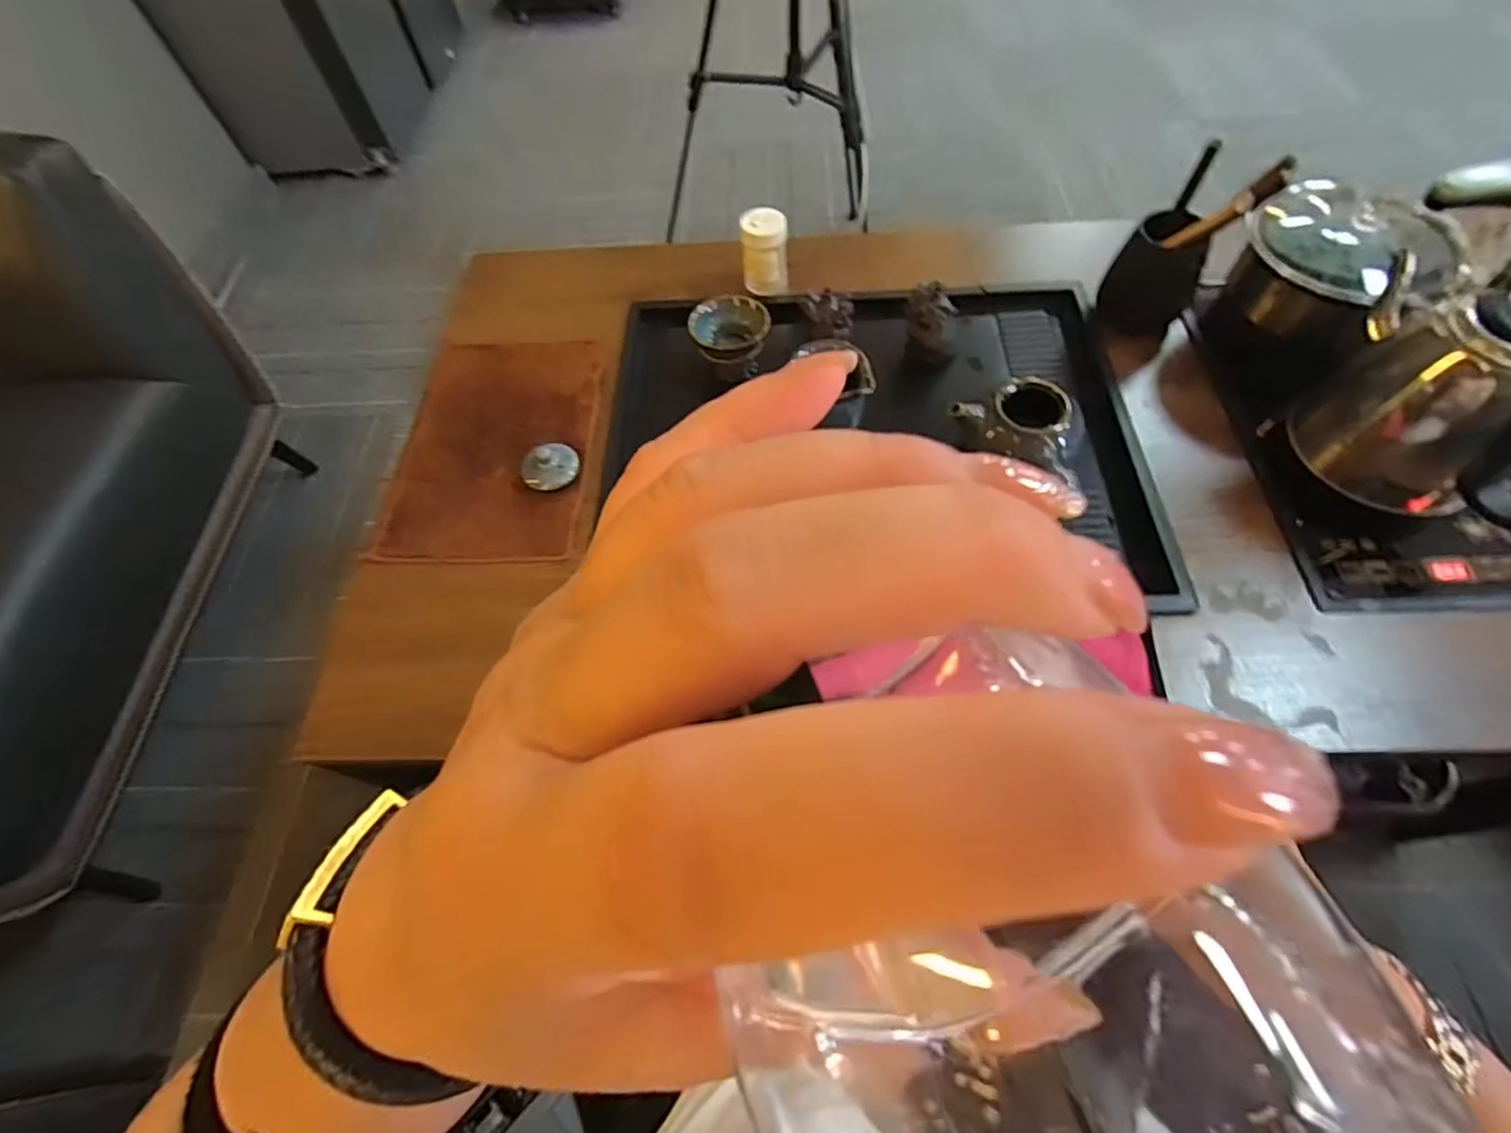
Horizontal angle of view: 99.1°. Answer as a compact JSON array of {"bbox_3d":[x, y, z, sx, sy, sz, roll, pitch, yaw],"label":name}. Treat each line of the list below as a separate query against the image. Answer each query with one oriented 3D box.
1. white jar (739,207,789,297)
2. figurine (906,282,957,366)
[{"bbox_3d":[0.010,-0.331,0.681,0.047,0.075,0.041,-6,60,0],"label":"white jar"},{"bbox_3d":[0.169,-0.230,0.623,0.046,0.071,0.039,3,60,5],"label":"figurine"}]

